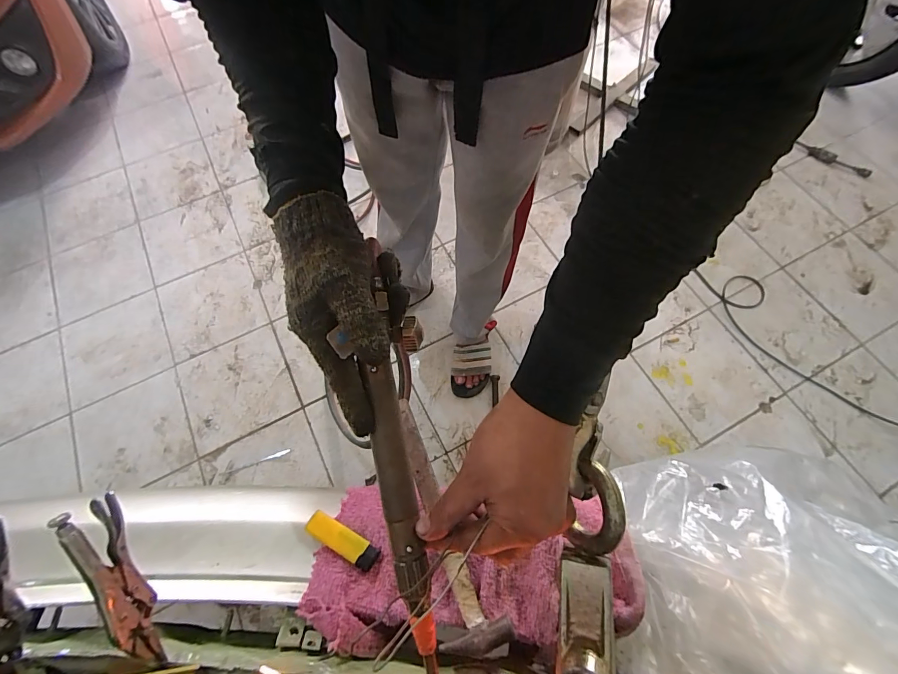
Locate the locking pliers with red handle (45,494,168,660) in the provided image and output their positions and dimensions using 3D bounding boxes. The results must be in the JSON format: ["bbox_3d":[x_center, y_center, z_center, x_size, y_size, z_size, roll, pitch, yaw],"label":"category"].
[{"bbox_3d":[-0.259,0.198,0.309,0.019,0.034,0.144,-16,99,-4],"label":"locking pliers with red handle"}]

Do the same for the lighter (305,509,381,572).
[{"bbox_3d":[-0.108,0.205,0.393,0.079,0.011,0.025,24,70,12],"label":"lighter"}]

